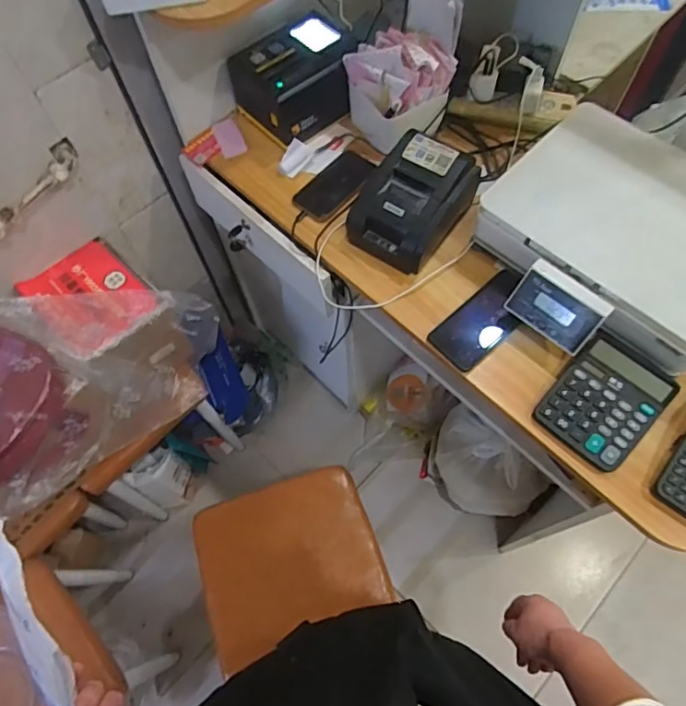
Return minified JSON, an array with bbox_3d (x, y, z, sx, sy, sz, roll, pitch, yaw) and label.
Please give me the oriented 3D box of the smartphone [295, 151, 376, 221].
[{"bbox_3d":[-0.008,-0.274,0.870,0.075,0.015,0.154,33,70,16],"label":"smartphone"}]

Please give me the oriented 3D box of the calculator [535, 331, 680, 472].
[{"bbox_3d":[0.330,0.060,0.669,0.118,0.039,0.145,38,71,17],"label":"calculator"}]

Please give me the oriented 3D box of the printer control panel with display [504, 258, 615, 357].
[{"bbox_3d":[0.274,-0.059,0.684,0.109,0.079,0.022,39,33,19],"label":"printer control panel with display"}]

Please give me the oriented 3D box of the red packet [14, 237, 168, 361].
[{"bbox_3d":[-0.442,-0.101,0.939,0.221,0.031,0.170,39,67,22],"label":"red packet"}]

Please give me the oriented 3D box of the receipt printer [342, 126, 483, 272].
[{"bbox_3d":[0.102,-0.225,0.777,0.129,0.093,0.174,33,70,16],"label":"receipt printer"}]

